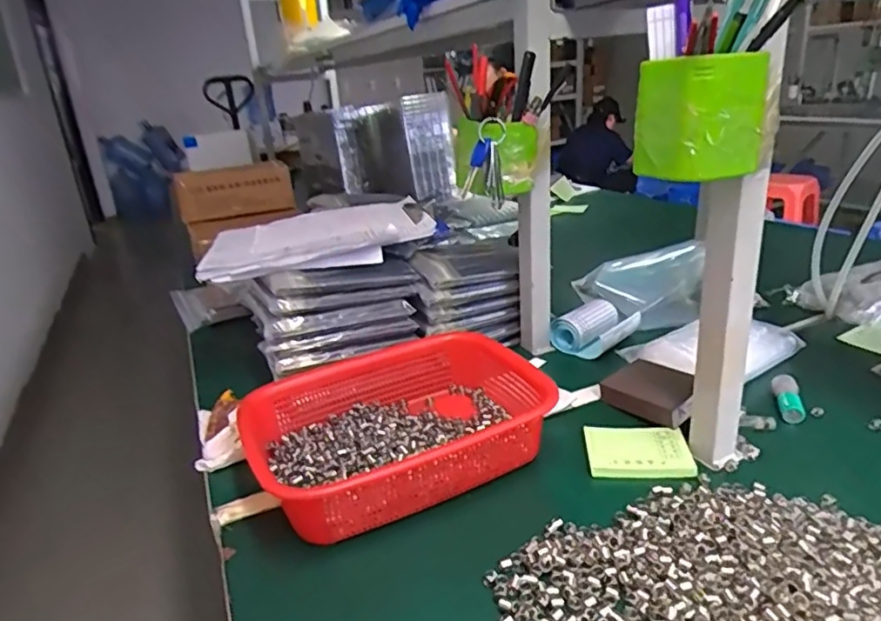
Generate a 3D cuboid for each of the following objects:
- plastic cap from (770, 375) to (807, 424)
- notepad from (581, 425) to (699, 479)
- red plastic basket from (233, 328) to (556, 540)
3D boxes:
[{"bbox_3d":[0.371,0.092,0.624,0.025,0.018,0.061,3,35,17],"label":"plastic cap"},{"bbox_3d":[0.193,0.136,0.573,0.097,0.009,0.075,-1,22,10],"label":"notepad"},{"bbox_3d":[-0.043,0.115,0.584,0.251,0.070,0.202,-14,23,-23],"label":"red plastic basket"}]

